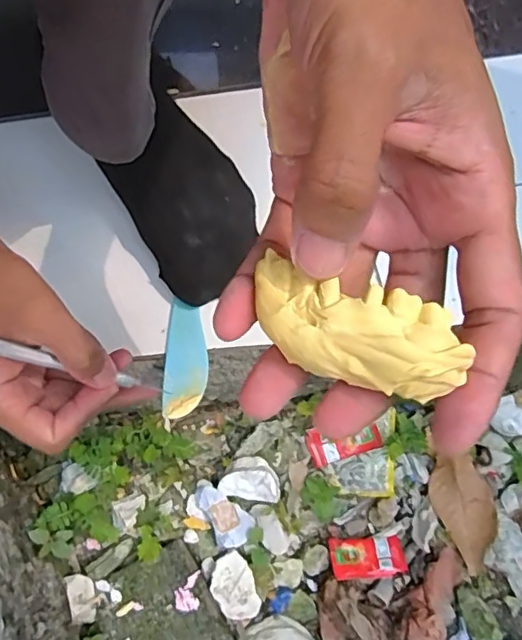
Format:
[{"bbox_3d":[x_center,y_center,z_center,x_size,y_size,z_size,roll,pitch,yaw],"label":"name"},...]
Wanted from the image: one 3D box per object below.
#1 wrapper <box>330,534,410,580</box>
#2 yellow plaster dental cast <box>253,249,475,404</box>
[{"bbox_3d":[0.091,0.201,0.504,0.062,0.004,0.033,-1,50,-8],"label":"wrapper"},{"bbox_3d":[0.025,0.003,0.163,0.061,0.017,0.026,23,69,16],"label":"yellow plaster dental cast"}]

